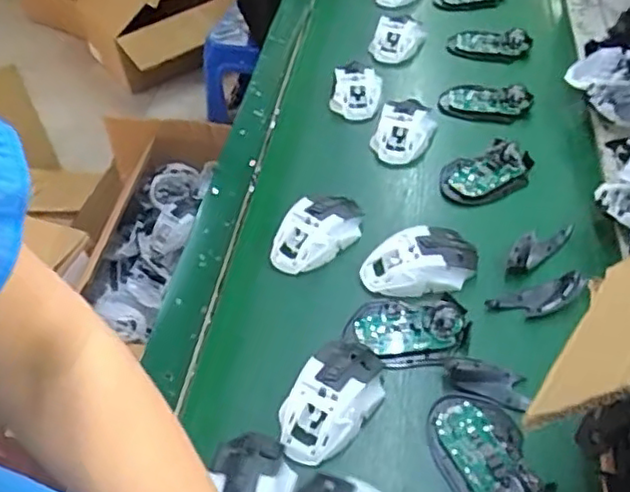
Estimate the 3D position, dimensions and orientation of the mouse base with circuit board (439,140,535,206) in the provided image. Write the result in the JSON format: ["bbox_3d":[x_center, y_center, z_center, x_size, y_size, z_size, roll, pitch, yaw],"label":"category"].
[{"bbox_3d":[0.197,-0.087,0.750,0.108,0.024,0.072,-17,48,-11],"label":"mouse base with circuit board"}]

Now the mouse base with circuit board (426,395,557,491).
[{"bbox_3d":[0.136,0.166,0.520,0.071,0.022,0.114,-18,48,-11],"label":"mouse base with circuit board"}]

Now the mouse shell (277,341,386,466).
[{"bbox_3d":[0.014,0.126,0.558,0.063,0.033,0.117,25,54,26],"label":"mouse shell"}]

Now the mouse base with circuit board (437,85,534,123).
[{"bbox_3d":[0.218,-0.185,0.839,0.114,0.019,0.059,5,48,10],"label":"mouse base with circuit board"}]

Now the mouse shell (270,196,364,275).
[{"bbox_3d":[0.004,-0.017,0.695,0.064,0.038,0.113,31,57,29],"label":"mouse shell"}]

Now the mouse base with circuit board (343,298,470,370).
[{"bbox_3d":[0.085,0.077,0.609,0.110,0.018,0.070,3,48,8],"label":"mouse base with circuit board"}]

